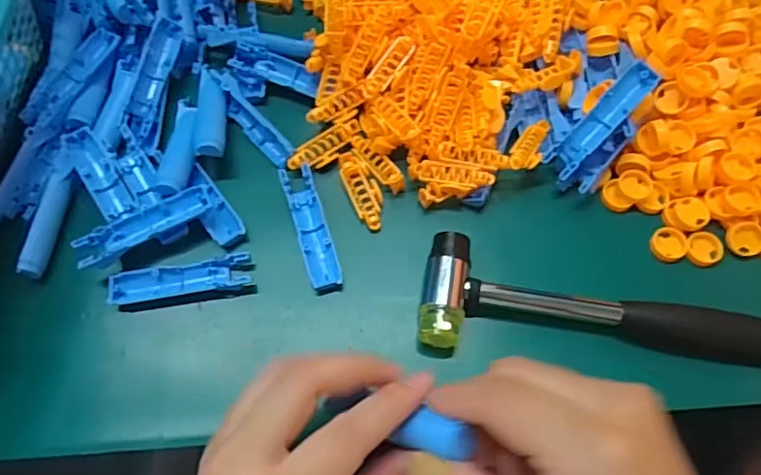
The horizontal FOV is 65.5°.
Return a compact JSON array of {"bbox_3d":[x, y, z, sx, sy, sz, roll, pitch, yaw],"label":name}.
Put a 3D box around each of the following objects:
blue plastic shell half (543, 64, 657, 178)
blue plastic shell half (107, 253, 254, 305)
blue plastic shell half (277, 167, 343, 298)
[{"bbox_3d":[0.129,-0.068,0.345,0.077,0.008,0.018,-48,71,11],"label":"blue plastic shell half"},{"bbox_3d":[-0.112,0.025,0.337,0.077,0.015,0.018,-9,65,-4],"label":"blue plastic shell half"},{"bbox_3d":[-0.041,-0.005,0.349,0.018,0.016,0.078,-15,66,-7],"label":"blue plastic shell half"}]

